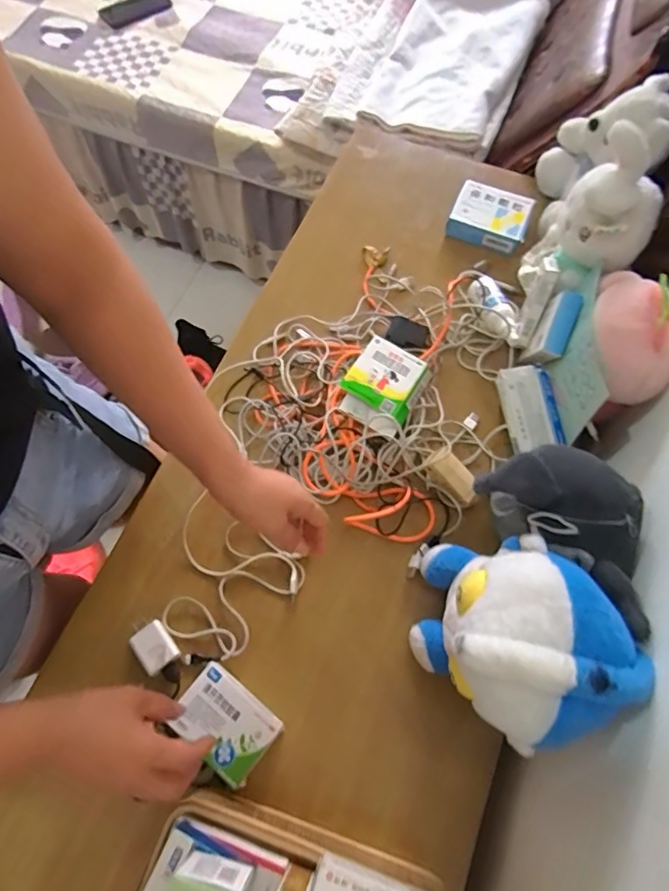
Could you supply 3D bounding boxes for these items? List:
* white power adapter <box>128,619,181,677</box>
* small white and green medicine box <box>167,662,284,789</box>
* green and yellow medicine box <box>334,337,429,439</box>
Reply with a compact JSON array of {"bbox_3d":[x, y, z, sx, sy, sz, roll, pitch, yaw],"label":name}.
[{"bbox_3d":[-0.204,0.222,0.588,0.038,0.021,0.059,-37,73,-15],"label":"white power adapter"},{"bbox_3d":[-0.113,0.288,0.547,0.100,0.027,0.070,37,71,13],"label":"small white and green medicine box"},{"bbox_3d":[0.062,-0.071,0.691,0.091,0.052,0.113,29,70,10],"label":"green and yellow medicine box"}]

